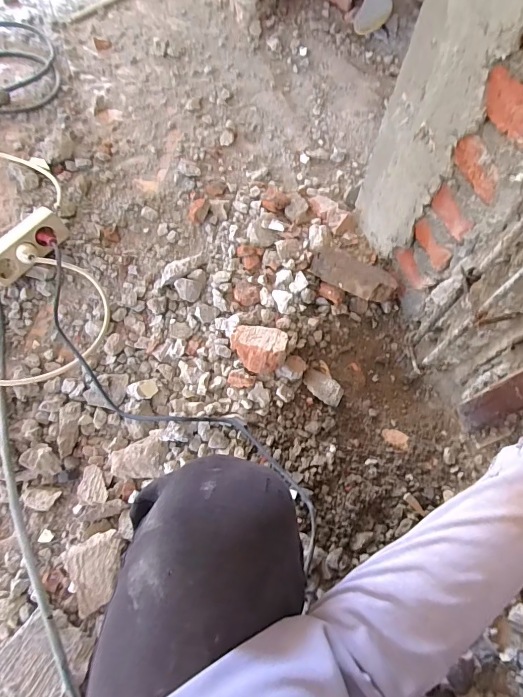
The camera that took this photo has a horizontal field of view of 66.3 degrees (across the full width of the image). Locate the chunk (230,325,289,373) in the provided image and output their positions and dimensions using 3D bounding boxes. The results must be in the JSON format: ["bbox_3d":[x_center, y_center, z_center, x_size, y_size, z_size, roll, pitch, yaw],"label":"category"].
[{"bbox_3d":[-0.005,-0.002,0.670,0.092,0.060,0.085,1,66,-3],"label":"chunk"}]

